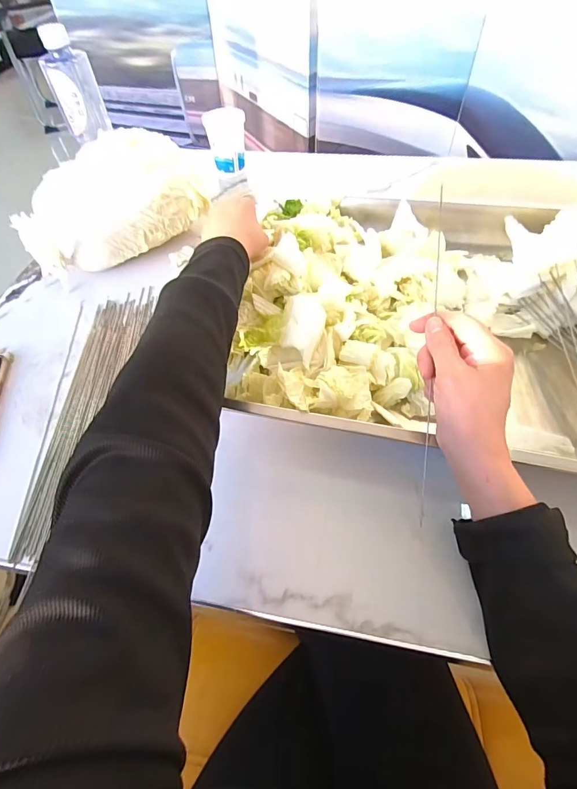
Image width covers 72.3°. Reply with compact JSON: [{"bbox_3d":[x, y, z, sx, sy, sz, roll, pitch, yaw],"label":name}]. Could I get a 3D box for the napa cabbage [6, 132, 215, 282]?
[{"bbox_3d":[-0.235,-0.255,0.546,0.248,0.136,0.110,-39,61,-22],"label":"napa cabbage"}]

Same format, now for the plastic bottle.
[{"bbox_3d":[-0.298,-0.424,0.544,0.045,0.111,0.060,23,59,19],"label":"plastic bottle"}]

